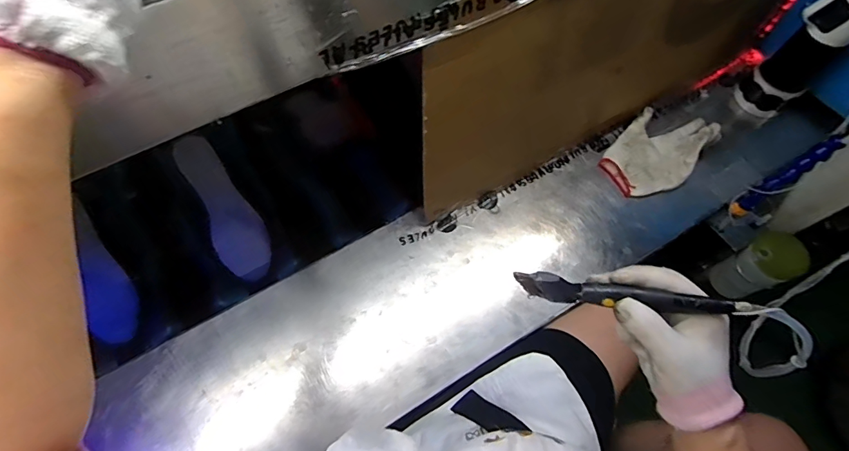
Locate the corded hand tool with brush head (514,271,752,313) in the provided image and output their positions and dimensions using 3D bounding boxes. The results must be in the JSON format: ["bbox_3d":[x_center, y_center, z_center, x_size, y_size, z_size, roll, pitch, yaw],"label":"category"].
[{"bbox_3d":[0.148,0.052,0.319,0.154,0.021,0.014,5,64,13],"label":"corded hand tool with brush head"}]

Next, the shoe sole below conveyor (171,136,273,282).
[{"bbox_3d":[-0.293,-0.023,0.635,0.070,0.020,0.218,-28,95,-13],"label":"shoe sole below conveyor"}]

